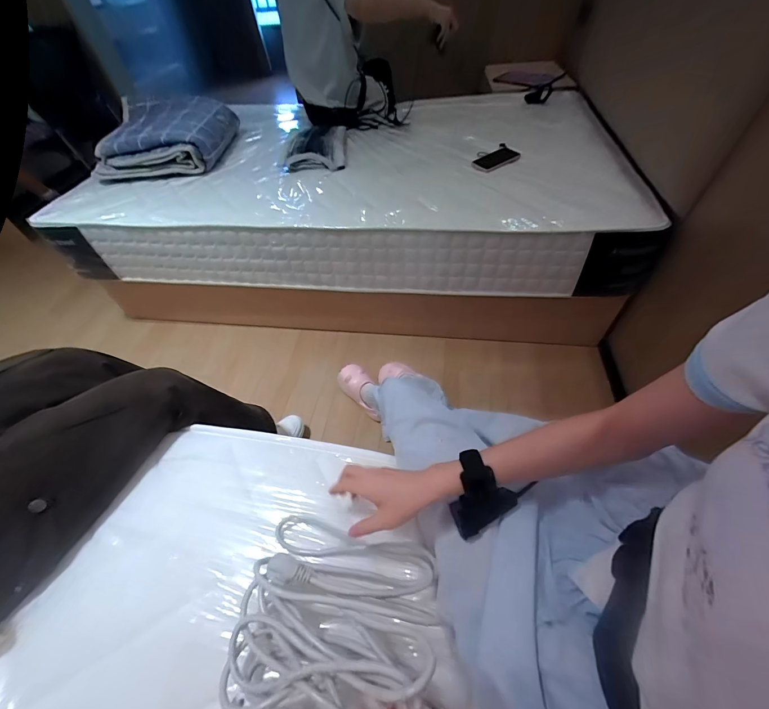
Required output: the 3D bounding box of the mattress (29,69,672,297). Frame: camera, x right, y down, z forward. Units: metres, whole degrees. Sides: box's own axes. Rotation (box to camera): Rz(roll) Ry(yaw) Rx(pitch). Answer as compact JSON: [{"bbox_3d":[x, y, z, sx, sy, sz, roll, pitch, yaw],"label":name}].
[{"bbox_3d":[-0.142,-0.664,1.324,1.879,0.249,0.946,3,51,7],"label":"mattress"}]

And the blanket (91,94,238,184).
[{"bbox_3d":[-0.841,-0.844,1.307,0.432,0.165,0.440,-6,51,0],"label":"blanket"}]

